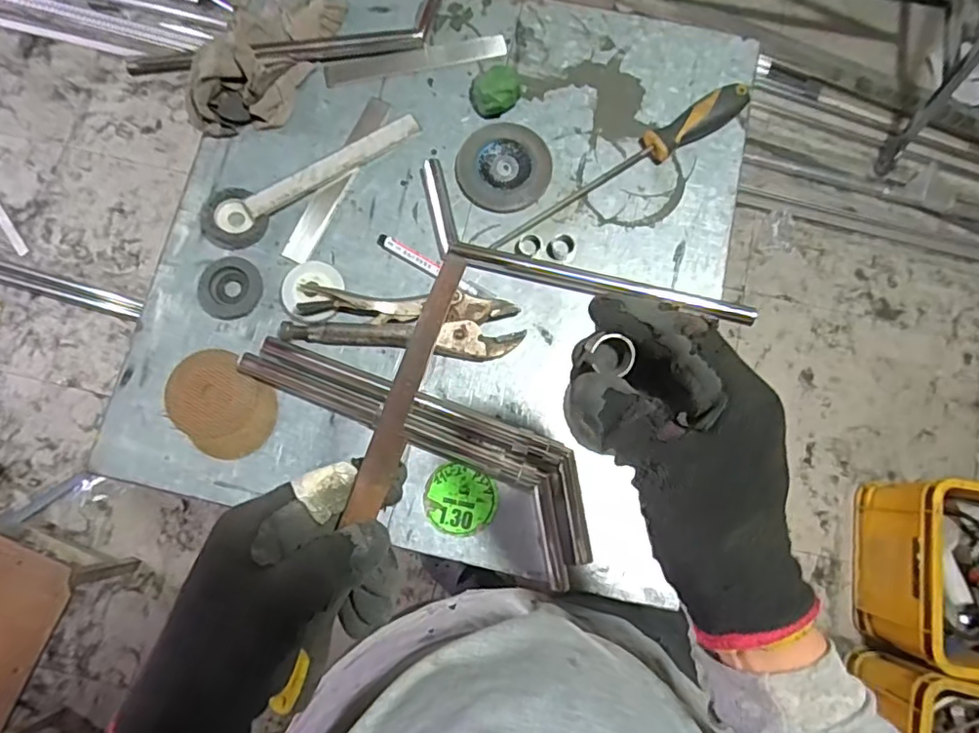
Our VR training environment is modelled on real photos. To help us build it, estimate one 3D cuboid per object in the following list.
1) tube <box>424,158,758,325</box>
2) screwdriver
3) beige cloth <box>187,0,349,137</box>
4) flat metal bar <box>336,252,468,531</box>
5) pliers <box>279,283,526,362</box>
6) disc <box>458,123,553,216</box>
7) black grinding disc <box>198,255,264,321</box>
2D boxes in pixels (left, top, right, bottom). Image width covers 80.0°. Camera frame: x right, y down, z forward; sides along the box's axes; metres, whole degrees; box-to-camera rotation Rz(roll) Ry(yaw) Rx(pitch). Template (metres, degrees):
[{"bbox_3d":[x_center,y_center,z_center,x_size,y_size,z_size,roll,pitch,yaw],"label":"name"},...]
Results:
[{"bbox_3d":[0.080,-0.095,0.566,0.348,0.017,0.082,27,80,5],"label":"tube"},{"bbox_3d":[0.131,-0.204,0.583,0.295,0.030,0.031,-29,80,-6],"label":"screwdriver"},{"bbox_3d":[-0.233,-0.319,0.599,0.094,0.032,0.186,23,79,4],"label":"beige cloth"},{"bbox_3d":[-0.044,0.015,0.299,0.017,0.005,0.151,24,108,6],"label":"flat metal bar"},{"bbox_3d":[-0.080,-0.043,0.552,0.216,0.015,0.058,6,79,1],"label":"pliers"},{"bbox_3d":[0.015,-0.204,0.595,0.092,0.006,0.093,15,79,2],"label":"disc"},{"bbox_3d":[-0.250,-0.075,0.565,0.060,0.009,0.057,0,79,0],"label":"black grinding disc"}]

